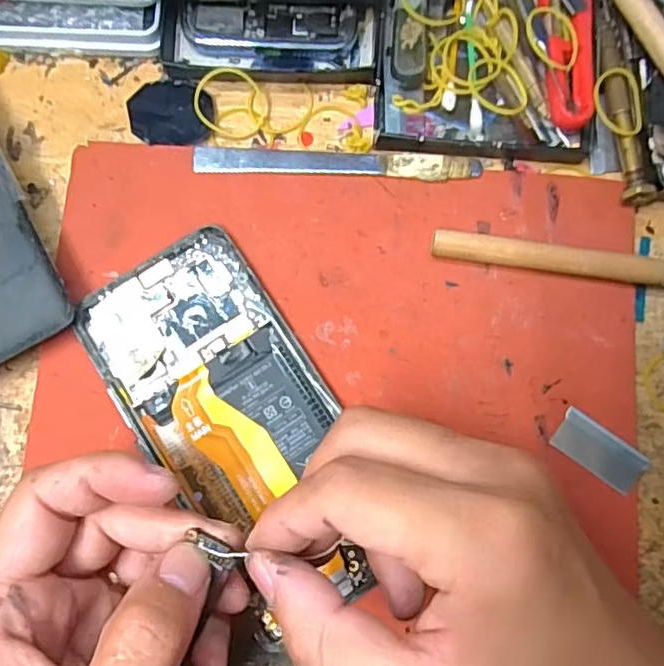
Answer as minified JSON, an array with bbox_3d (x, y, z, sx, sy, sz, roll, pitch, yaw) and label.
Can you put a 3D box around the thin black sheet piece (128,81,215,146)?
[{"bbox_3d":[-0.072,-0.101,0.269,0.036,0.006,0.031,-10,77,-9],"label":"thin black sheet piece"}]

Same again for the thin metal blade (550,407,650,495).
[{"bbox_3d":[0.111,0.049,0.247,0.038,0.004,0.018,36,90,7],"label":"thin metal blade"}]

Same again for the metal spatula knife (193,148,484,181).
[{"bbox_3d":[0.002,-0.074,0.263,0.125,0.004,0.011,2,81,0],"label":"metal spatula knife"}]

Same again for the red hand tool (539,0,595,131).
[{"bbox_3d":[0.104,-0.125,0.261,0.024,0.013,0.076,1,81,-1],"label":"red hand tool"}]

